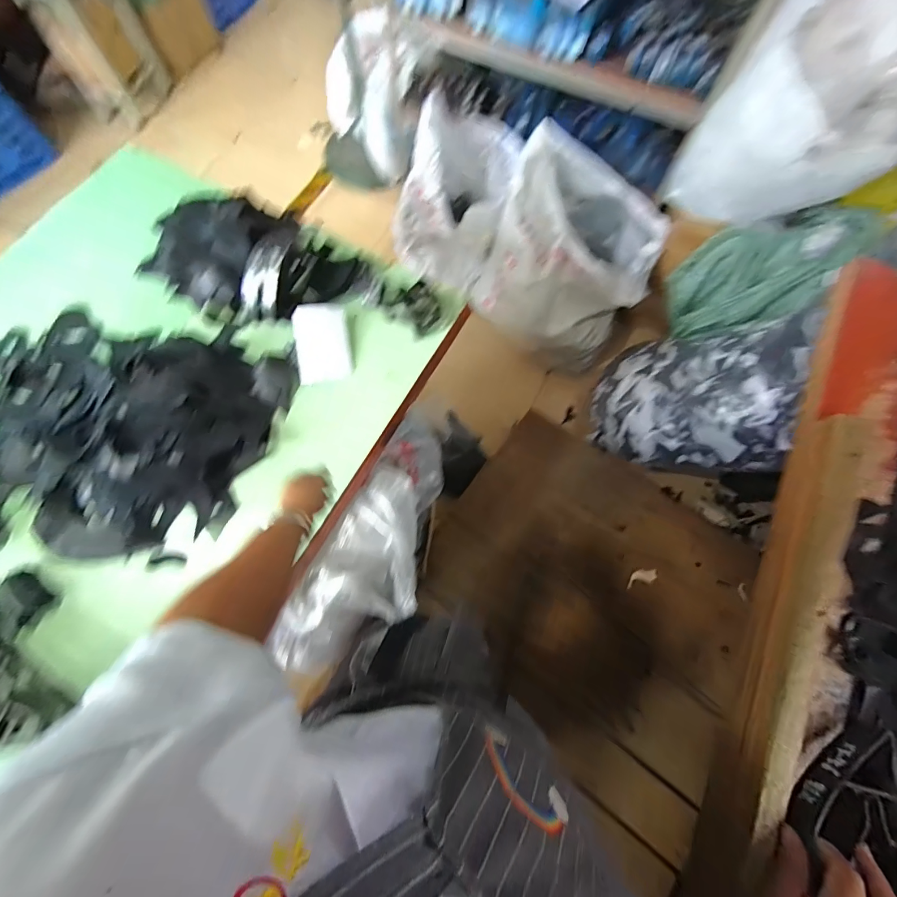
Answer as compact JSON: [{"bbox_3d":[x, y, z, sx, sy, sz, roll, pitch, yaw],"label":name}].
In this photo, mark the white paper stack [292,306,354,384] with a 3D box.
[{"bbox_3d":[-0.275,-0.230,0.886,0.113,0.011,0.173,-7,85,-14],"label":"white paper stack"}]

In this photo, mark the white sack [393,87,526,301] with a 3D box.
[{"bbox_3d":[0.064,-0.988,1.571,0.367,0.592,0.511,37,80,9],"label":"white sack"}]

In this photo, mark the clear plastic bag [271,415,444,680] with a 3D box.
[{"bbox_3d":[-0.134,0.202,0.873,0.193,0.197,0.537,24,65,7],"label":"clear plastic bag"}]

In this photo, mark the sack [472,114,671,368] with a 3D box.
[{"bbox_3d":[0.452,-0.709,1.536,0.600,0.491,0.523,33,79,8],"label":"sack"}]

